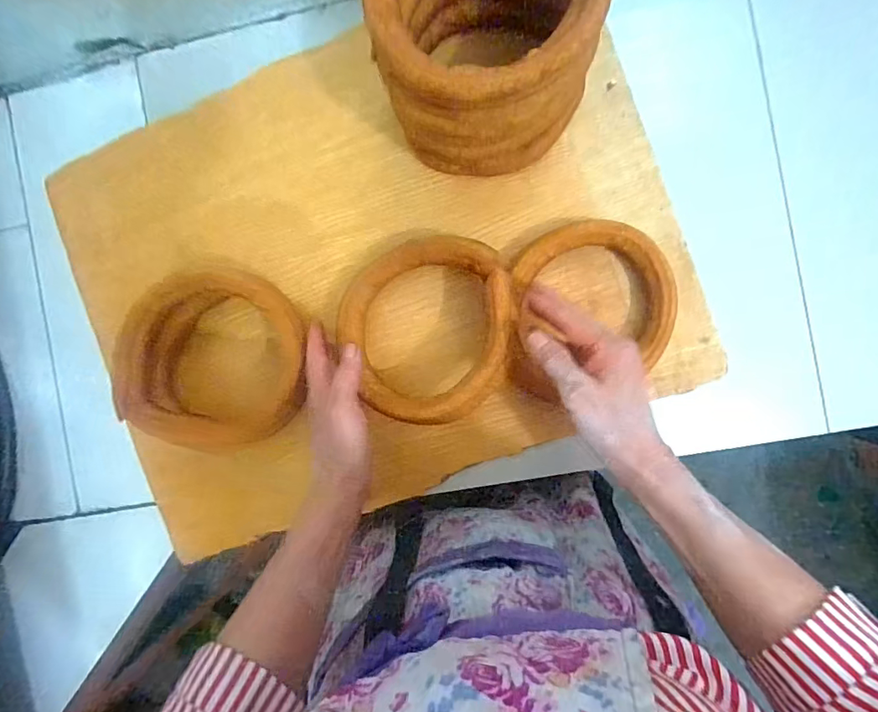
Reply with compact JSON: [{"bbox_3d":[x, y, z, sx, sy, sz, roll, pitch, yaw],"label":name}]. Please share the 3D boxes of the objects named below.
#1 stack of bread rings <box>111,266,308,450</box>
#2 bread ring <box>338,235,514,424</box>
[{"bbox_3d":[-0.201,0.007,0.465,0.169,0.075,0.174,4,90,6],"label":"stack of bread rings"},{"bbox_3d":[-0.014,-0.033,0.433,0.154,0.027,0.177,0,76,20],"label":"bread ring"}]

